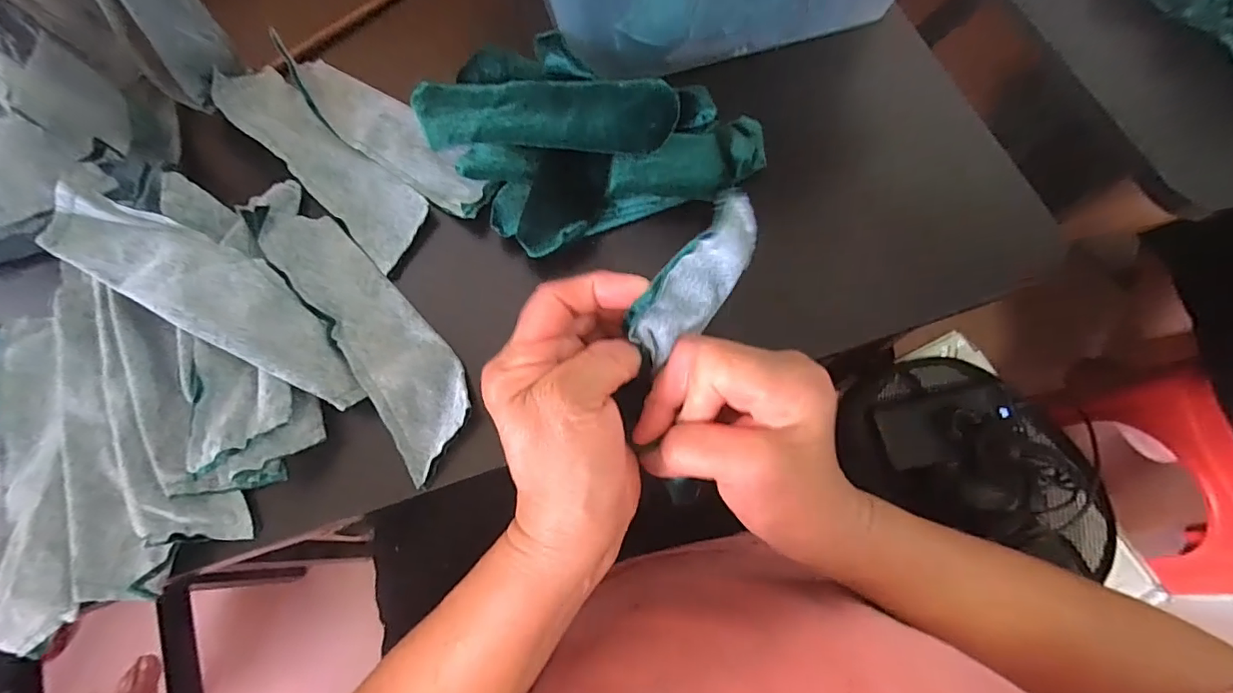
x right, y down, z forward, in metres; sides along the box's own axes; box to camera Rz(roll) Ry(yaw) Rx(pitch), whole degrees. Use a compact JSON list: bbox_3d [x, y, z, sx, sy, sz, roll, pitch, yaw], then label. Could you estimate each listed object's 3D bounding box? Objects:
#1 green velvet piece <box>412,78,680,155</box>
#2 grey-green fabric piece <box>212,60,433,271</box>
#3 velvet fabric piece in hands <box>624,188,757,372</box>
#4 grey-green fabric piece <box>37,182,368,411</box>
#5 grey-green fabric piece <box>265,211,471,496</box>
[{"bbox_3d":[-0.049,-0.147,0.335,0.170,0.011,0.041,6,100,12],"label":"green velvet piece"},{"bbox_3d":[-0.199,-0.128,0.353,0.190,0.014,0.048,41,77,14],"label":"grey-green fabric piece"},{"bbox_3d":[0.039,-0.032,0.260,0.039,0.018,0.086,38,90,-30],"label":"velvet fabric piece in hands"},{"bbox_3d":[-0.214,-0.027,0.287,0.175,0.023,0.049,33,74,-3],"label":"grey-green fabric piece"},{"bbox_3d":[-0.146,-0.013,0.307,0.052,0.019,0.180,-39,74,-11],"label":"grey-green fabric piece"}]

